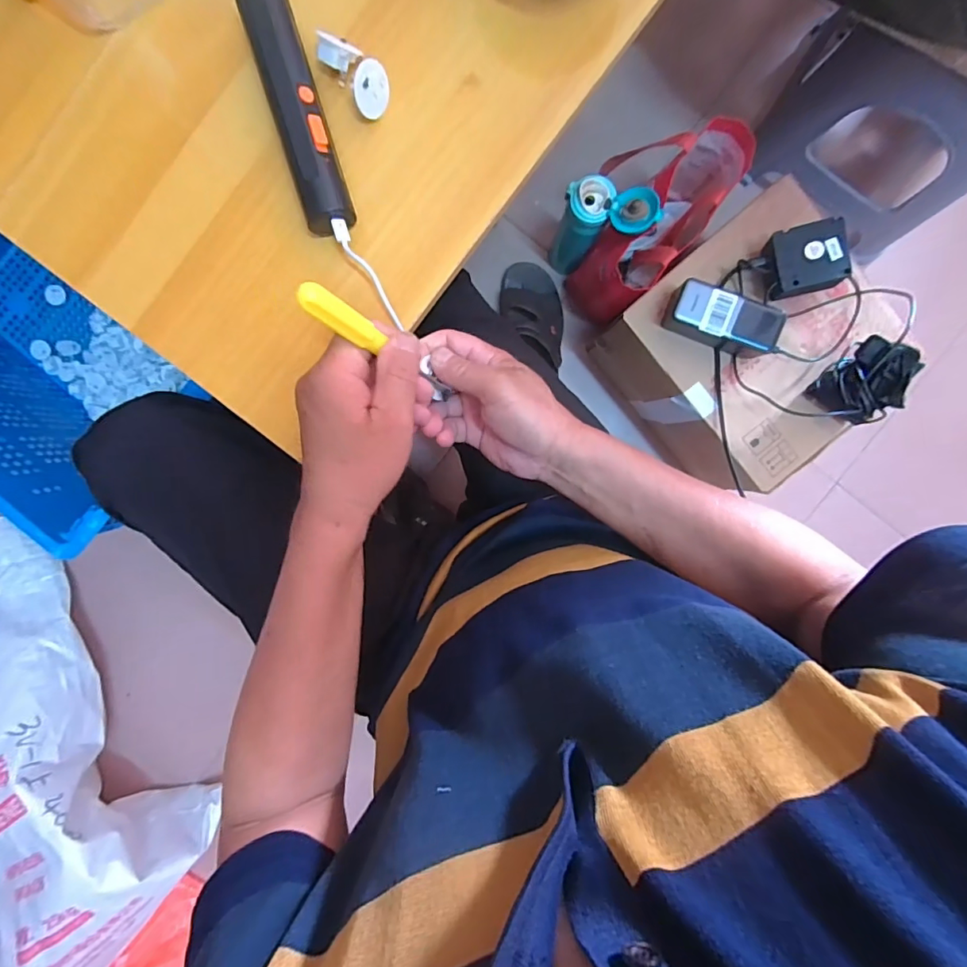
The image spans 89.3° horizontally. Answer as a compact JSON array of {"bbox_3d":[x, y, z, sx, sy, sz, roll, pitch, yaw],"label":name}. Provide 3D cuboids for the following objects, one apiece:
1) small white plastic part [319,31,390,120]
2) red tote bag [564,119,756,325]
[{"bbox_3d":[-0.092,-0.295,0.351,0.030,0.026,0.054,-41,94,3],"label":"small white plastic part"},{"bbox_3d":[0.222,-0.393,0.731,0.160,0.207,0.253,39,93,-4],"label":"red tote bag"}]

